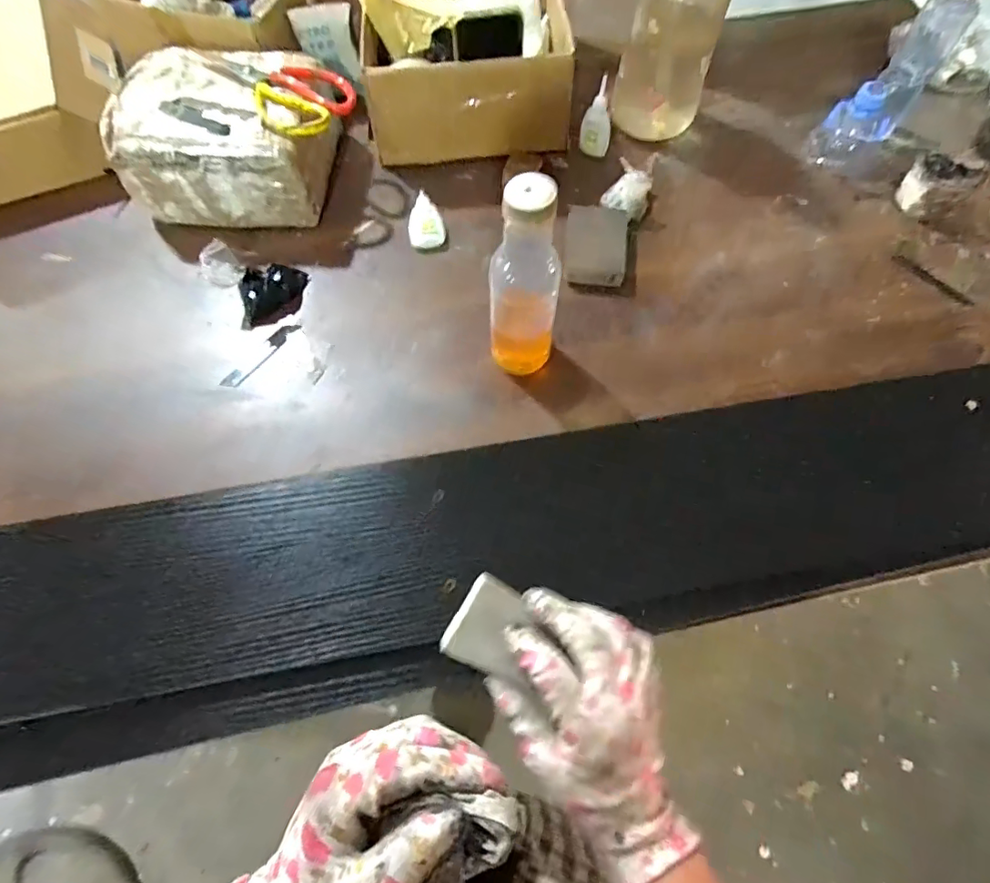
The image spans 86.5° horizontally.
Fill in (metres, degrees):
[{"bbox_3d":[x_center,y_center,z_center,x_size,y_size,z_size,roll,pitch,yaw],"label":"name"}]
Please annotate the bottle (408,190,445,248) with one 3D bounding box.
[{"bbox_3d":[-0.087,-0.273,0.644,0.041,0.018,0.080,-11,65,-6],"label":"bottle"}]

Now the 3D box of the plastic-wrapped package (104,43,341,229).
[{"bbox_3d":[-0.313,-0.363,0.631,0.236,0.097,0.181,0,65,-1],"label":"plastic-wrapped package"}]

